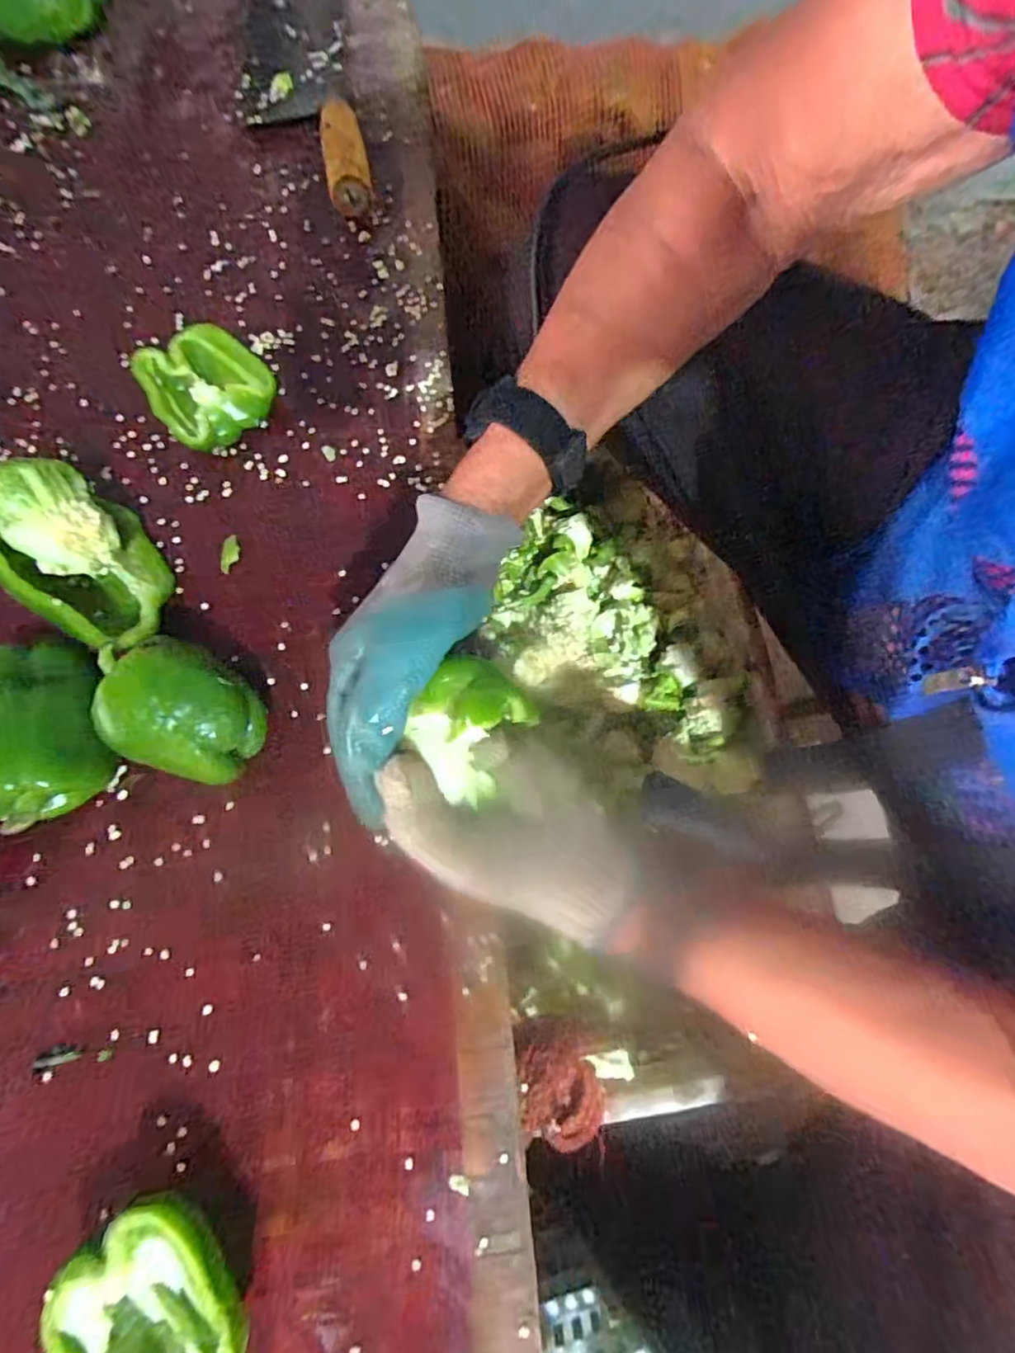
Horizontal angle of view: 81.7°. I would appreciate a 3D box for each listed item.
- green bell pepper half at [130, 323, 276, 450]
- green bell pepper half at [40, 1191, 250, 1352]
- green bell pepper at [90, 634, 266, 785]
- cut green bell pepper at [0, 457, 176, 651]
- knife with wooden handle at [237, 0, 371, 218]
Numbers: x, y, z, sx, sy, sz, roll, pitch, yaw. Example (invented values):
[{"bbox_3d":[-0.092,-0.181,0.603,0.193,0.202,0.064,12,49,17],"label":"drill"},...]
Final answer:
[{"bbox_3d":[-0.202,-0.196,0.398,0.077,0.031,0.071,0,78,0],"label":"green bell pepper half"},{"bbox_3d":[-0.166,0.302,0.283,0.084,0.045,0.088,0,78,0],"label":"green bell pepper half"},{"bbox_3d":[-0.180,0.020,0.334,0.079,0.062,0.066,17,78,4],"label":"green bell pepper"},{"bbox_3d":[-0.254,-0.068,0.349,0.070,0.075,0.096,-44,81,-8],"label":"cut green bell pepper"},{"bbox_3d":[-0.160,-0.450,0.446,0.085,0.038,0.231,-10,78,-2],"label":"knife with wooden handle"}]

